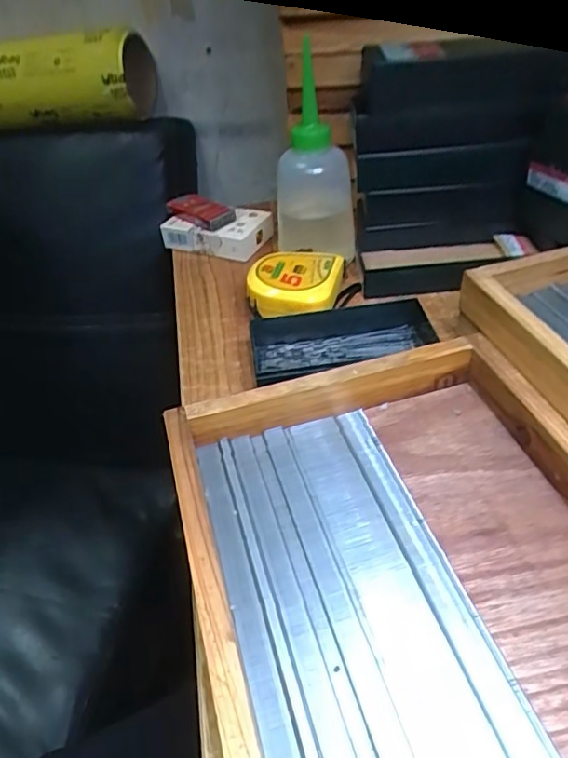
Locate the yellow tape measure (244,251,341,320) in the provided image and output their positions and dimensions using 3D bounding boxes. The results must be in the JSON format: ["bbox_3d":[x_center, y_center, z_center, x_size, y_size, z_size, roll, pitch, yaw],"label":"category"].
[{"bbox_3d":[0.009,-0.067,0.436,0.063,0.035,0.068,6,42,13],"label":"yellow tape measure"}]

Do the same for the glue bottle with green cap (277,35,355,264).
[{"bbox_3d":[0.022,-0.161,0.452,0.050,0.147,0.051,-34,48,-29],"label":"glue bottle with green cap"}]

